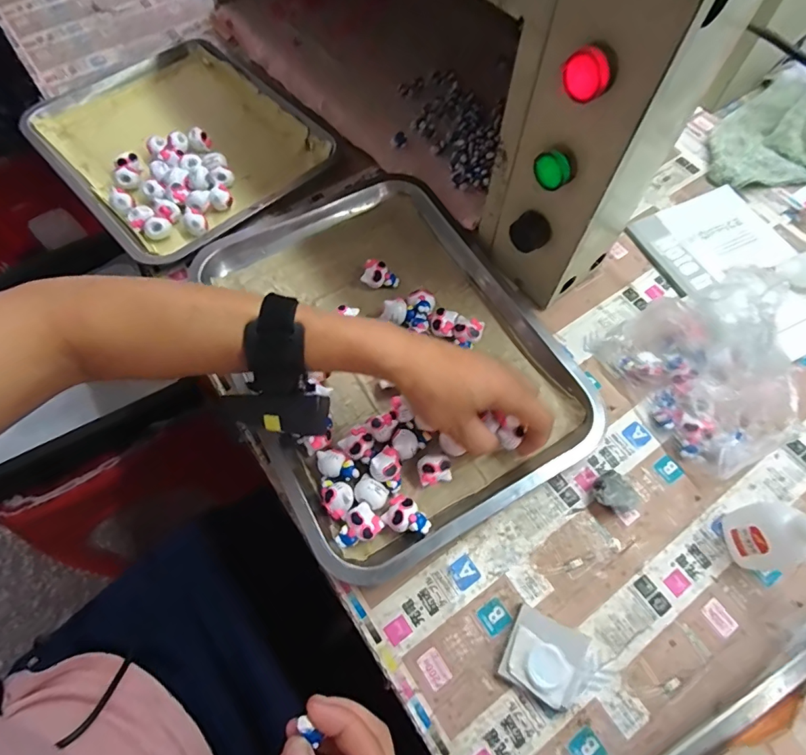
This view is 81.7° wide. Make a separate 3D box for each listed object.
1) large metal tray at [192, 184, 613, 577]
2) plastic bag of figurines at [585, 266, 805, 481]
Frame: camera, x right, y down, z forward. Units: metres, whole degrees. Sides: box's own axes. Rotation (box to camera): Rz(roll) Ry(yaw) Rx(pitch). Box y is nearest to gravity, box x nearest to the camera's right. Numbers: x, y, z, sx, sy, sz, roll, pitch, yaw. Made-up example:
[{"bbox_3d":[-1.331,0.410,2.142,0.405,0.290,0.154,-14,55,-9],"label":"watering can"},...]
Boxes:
[{"bbox_3d":[-0.018,-0.034,0.430,0.275,0.036,0.357,-29,69,-10],"label":"large metal tray"},{"bbox_3d":[0.259,-0.012,0.386,0.104,0.094,0.153,-28,68,-10],"label":"plastic bag of figurines"}]

